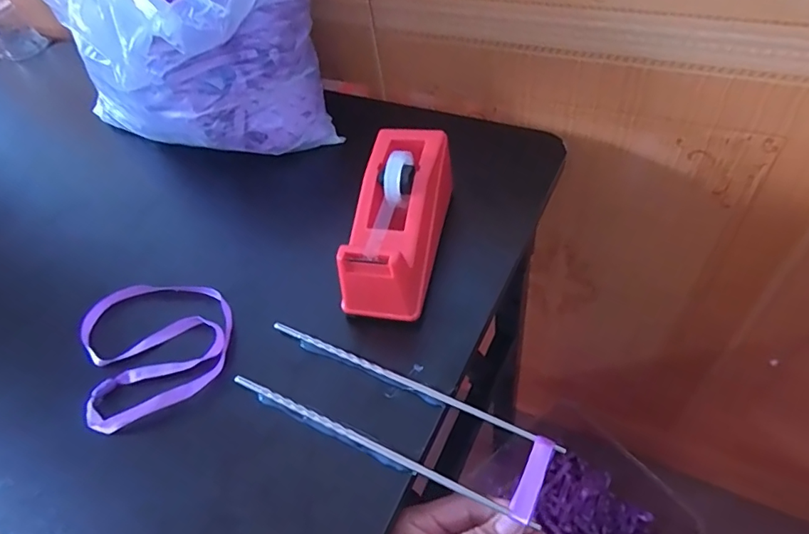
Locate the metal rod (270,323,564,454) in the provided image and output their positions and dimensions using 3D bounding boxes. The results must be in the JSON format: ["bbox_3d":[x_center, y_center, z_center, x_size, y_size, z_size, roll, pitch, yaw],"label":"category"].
[{"bbox_3d":[-0.001,0.078,0.357,0.221,0.006,0.009,19,57,23],"label":"metal rod"}]

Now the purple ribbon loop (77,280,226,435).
[{"bbox_3d":[-0.194,0.055,0.404,0.111,0.016,0.131,-24,51,-9],"label":"purple ribbon loop"}]

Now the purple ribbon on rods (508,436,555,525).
[{"bbox_3d":[0.075,0.124,0.300,0.013,0.006,0.049,19,63,23],"label":"purple ribbon on rods"}]

